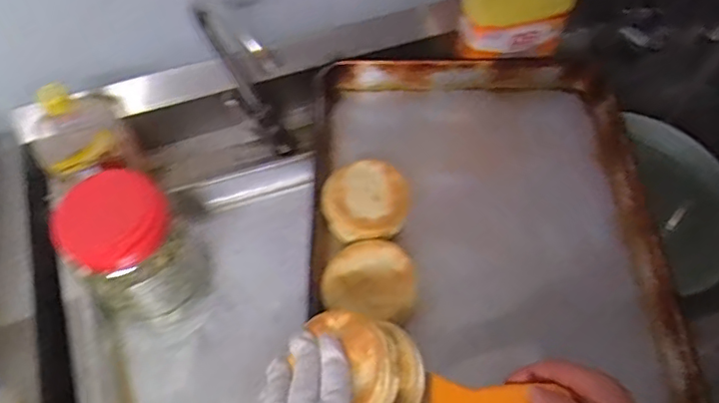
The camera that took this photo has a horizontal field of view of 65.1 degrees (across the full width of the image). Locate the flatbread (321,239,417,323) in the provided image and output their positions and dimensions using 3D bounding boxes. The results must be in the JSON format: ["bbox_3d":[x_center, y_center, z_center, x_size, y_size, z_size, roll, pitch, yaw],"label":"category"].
[{"bbox_3d":[0.014,0.090,0.637,0.104,0.040,0.095,1,59,-2],"label":"flatbread"}]

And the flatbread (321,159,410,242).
[{"bbox_3d":[0.007,-0.003,0.674,0.101,0.024,0.096,-7,59,-7],"label":"flatbread"}]

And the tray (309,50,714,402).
[{"bbox_3d":[0.150,0.077,0.653,0.399,0.060,0.581,1,63,-2],"label":"tray"}]

